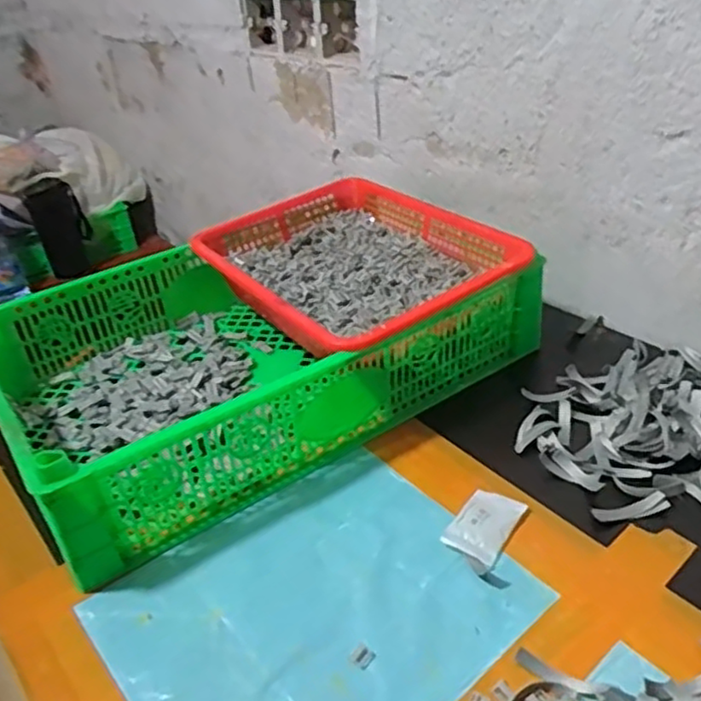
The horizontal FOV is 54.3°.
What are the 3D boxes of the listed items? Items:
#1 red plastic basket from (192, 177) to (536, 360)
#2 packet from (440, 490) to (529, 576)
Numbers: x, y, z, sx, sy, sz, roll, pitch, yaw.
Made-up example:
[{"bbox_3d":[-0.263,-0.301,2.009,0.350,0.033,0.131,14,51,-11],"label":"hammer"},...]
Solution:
[{"bbox_3d":[0.004,-0.082,0.688,0.248,0.069,0.296,-25,37,-27],"label":"red plastic basket"},{"bbox_3d":[0.096,0.126,0.492,0.039,0.008,0.074,18,40,32],"label":"packet"}]

